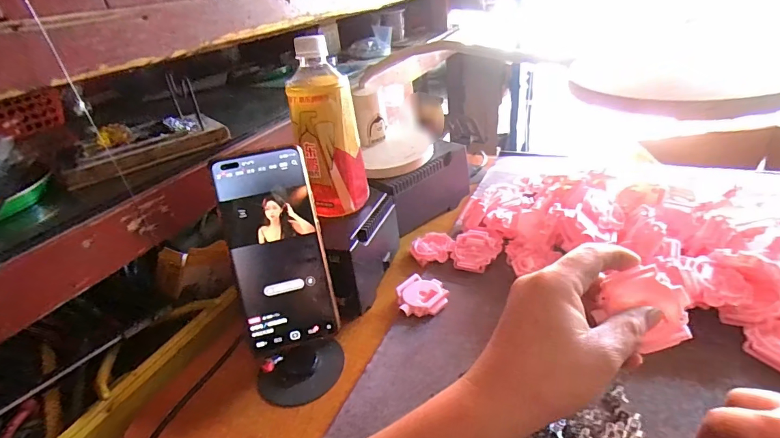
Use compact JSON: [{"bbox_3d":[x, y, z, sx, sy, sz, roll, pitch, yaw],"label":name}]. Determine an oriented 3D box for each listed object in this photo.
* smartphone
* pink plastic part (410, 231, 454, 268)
[{"bbox_3d":[-0.094,0.025,0.341,0.071,0.167,0.010,-11,2,-6],"label":"smartphone"},{"bbox_3d":[0.053,0.036,0.514,0.052,0.014,0.052,-3,31,7],"label":"pink plastic part"}]

